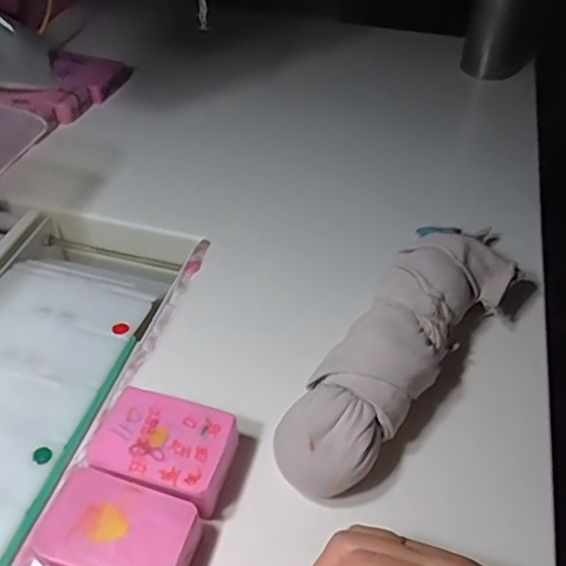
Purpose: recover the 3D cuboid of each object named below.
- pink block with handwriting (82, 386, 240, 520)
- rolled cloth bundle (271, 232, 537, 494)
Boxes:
[{"bbox_3d":[-0.062,0.090,0.316,0.073,0.029,0.049,15,48,12],"label":"pink block with handwriting"},{"bbox_3d":[0.068,0.037,0.357,0.068,0.056,0.204,33,54,26],"label":"rolled cloth bundle"}]

